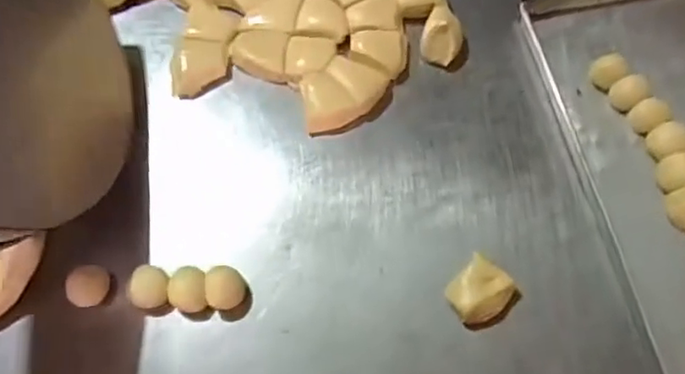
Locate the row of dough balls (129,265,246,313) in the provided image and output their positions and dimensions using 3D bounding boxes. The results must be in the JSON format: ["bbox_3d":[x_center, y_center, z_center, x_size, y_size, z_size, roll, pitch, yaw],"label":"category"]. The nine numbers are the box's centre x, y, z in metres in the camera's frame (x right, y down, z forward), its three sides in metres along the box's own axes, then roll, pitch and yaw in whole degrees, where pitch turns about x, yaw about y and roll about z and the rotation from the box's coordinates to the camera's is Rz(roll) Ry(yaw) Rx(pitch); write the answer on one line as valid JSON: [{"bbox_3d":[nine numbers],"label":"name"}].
[{"bbox_3d":[-0.133,0.088,0.530,0.092,0.024,0.037,2,69,2],"label":"row of dough balls"}]

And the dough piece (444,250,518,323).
[{"bbox_3d":[0.117,0.091,0.520,0.046,0.028,0.051,41,75,15],"label":"dough piece"}]

